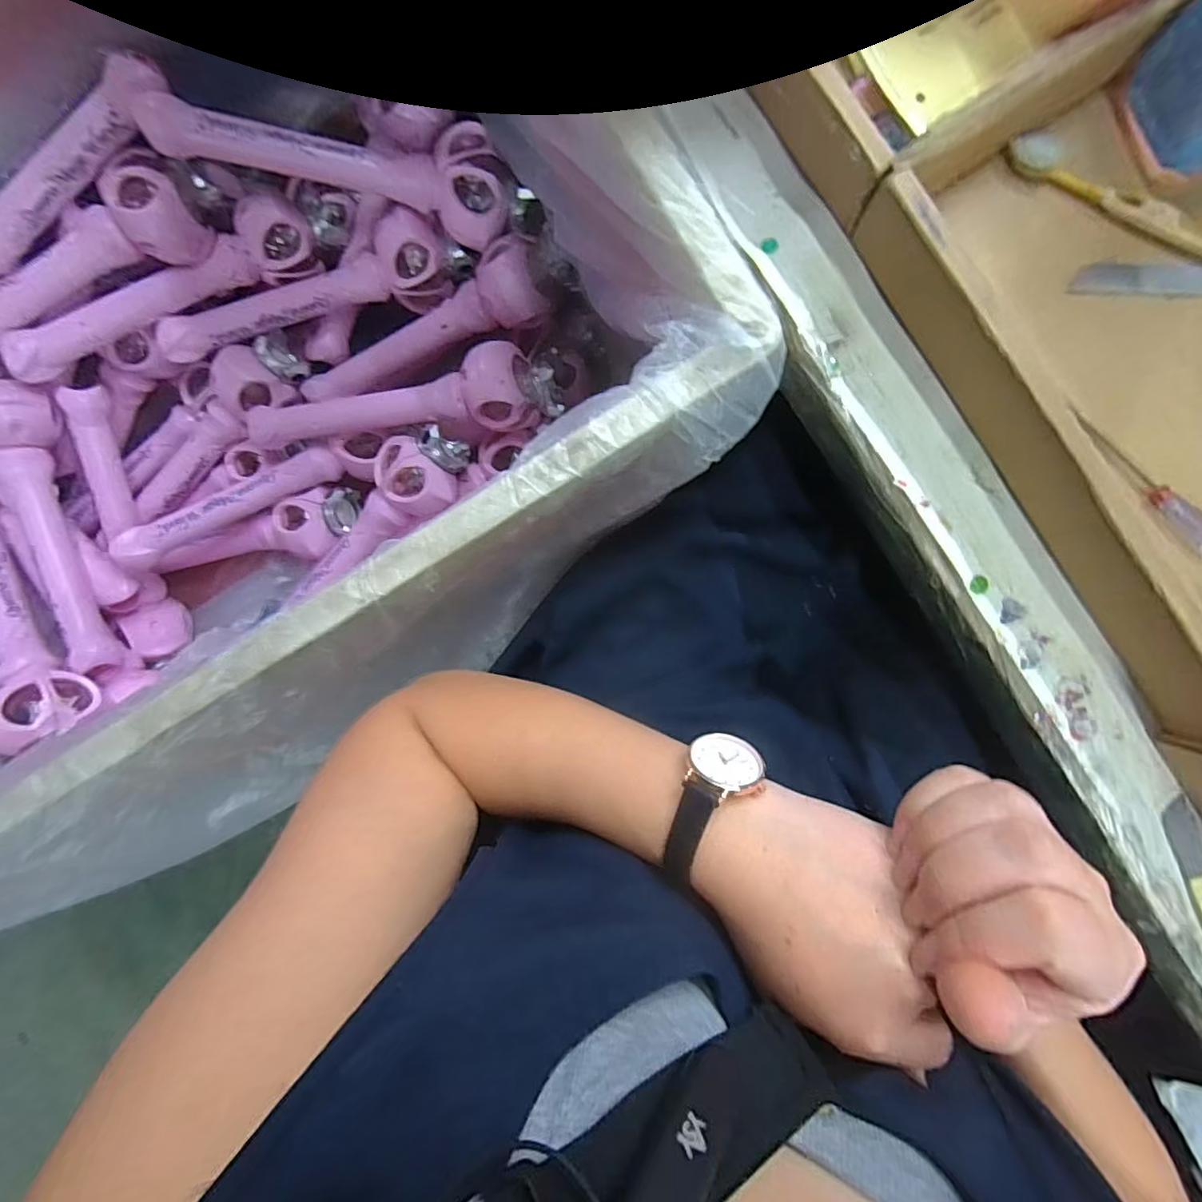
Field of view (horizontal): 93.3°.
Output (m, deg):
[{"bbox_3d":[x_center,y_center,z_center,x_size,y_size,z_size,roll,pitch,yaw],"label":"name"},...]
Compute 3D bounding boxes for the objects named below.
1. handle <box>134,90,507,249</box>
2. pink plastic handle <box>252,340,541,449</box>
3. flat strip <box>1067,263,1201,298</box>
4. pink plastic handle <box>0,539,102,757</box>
[{"bbox_3d":[-0.266,-0.435,0.575,0.334,0.049,0.065,6,93,-14],"label":"handle"},{"bbox_3d":[-0.233,-0.205,0.624,0.328,0.077,0.077,-8,90,5],"label":"pink plastic handle"},{"bbox_3d":[0.317,-0.182,0.321,0.097,0.004,0.017,3,98,5],"label":"flat strip"},{"bbox_3d":[-0.639,0.006,0.610,0.058,0.076,0.337,-34,75,6],"label":"pink plastic handle"}]

